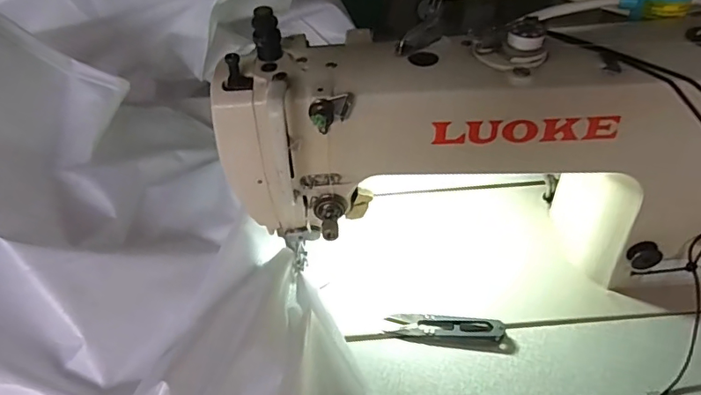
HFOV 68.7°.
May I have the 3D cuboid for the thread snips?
[{"bbox_3d":[0.082,0.112,0.448,0.102,0.007,0.021,2,44,7],"label":"thread snips"}]

